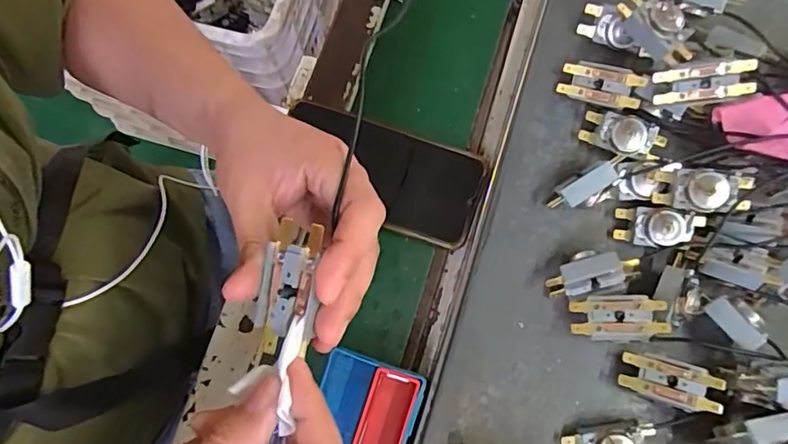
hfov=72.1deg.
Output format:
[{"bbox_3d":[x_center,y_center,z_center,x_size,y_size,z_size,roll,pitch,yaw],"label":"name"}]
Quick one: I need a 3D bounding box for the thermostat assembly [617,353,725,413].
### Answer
[{"bbox_3d":[0.181,0.106,0.356,0.060,0.020,0.028,14,77,21],"label":"thermostat assembly"}]

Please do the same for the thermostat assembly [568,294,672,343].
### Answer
[{"bbox_3d":[0.148,0.065,0.363,0.057,0.029,0.030,3,77,1],"label":"thermostat assembly"}]

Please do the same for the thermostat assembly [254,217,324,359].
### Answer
[{"bbox_3d":[-0.046,0.028,0.233,0.027,0.017,0.053,7,77,2],"label":"thermostat assembly"}]

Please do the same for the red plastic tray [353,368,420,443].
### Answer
[{"bbox_3d":[-0.009,0.147,0.381,0.032,0.027,0.082,18,78,5],"label":"red plastic tray"}]

